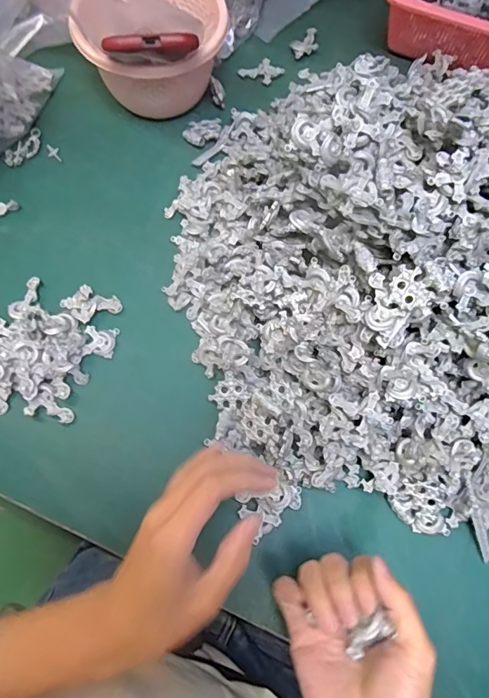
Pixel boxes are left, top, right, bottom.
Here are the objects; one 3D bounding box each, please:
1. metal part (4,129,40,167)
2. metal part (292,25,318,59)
[{"bbox_3d":[-0.233,-0.214,0.489,0.023,0.004,0.051,39,75,10],"label":"metal part"},{"bbox_3d":[0.075,-0.366,0.551,0.028,0.004,0.048,40,75,11],"label":"metal part"}]

